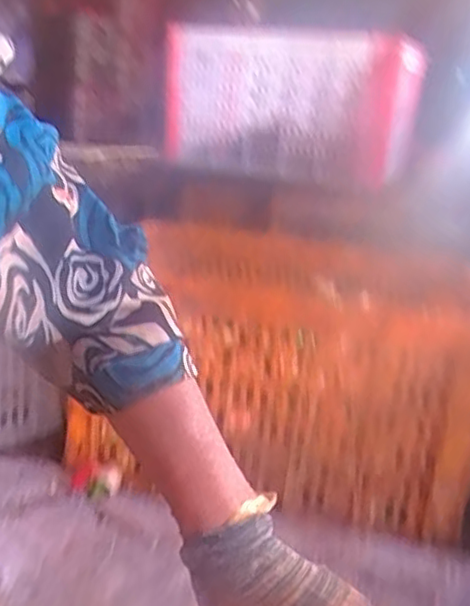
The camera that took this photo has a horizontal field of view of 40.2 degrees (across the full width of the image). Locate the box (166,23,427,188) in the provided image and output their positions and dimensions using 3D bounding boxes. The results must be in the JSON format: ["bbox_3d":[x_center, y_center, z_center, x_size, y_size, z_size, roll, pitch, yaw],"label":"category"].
[{"bbox_3d":[0.112,-0.430,1.417,0.502,0.285,0.204,14,18,28],"label":"box"}]

